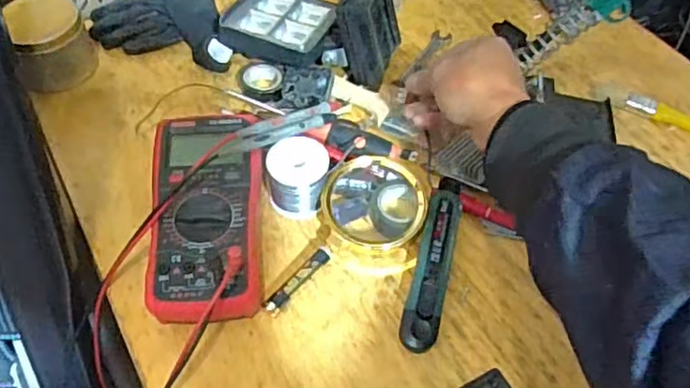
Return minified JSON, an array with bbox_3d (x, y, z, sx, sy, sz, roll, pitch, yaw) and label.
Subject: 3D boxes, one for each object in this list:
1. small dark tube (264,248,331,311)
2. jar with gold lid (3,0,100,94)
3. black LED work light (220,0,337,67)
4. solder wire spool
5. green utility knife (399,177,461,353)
[{"bbox_3d":[-0.036,0.069,0.496,0.010,0.013,0.067,34,58,22],"label":"small dark tube"},{"bbox_3d":[-0.300,-0.156,0.632,0.076,0.068,0.074,1,52,-1],"label":"jar with gold lid"},{"bbox_3d":[-0.069,-0.187,0.665,0.109,0.024,0.111,12,53,7],"label":"black LED work light"},{"bbox_3d":[-0.041,-0.014,0.548,0.051,0.058,0.045,-1,52,-3],"label":"solder wire spool"},{"bbox_3d":[0.075,0.052,0.519,0.029,0.022,0.162,12,53,7],"label":"green utility knife"}]

